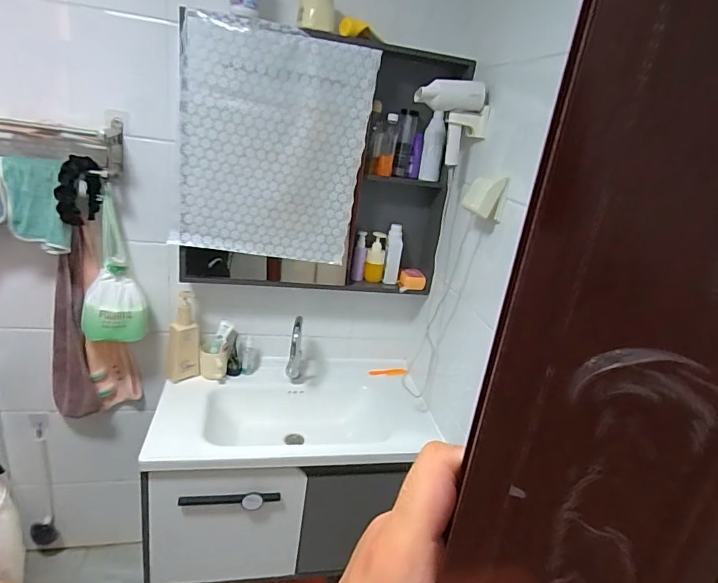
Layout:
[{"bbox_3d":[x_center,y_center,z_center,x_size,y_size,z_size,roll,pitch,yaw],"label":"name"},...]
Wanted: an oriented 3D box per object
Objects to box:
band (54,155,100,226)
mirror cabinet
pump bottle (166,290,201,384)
[{"bbox_3d":[-0.706,-0.248,1.166,0.053,0.174,0.139,14,39,0],"label":"band"},{"bbox_3d":[-0.104,-0.329,1.284,0.740,0.651,0.102,2,21,-15],"label":"mirror cabinet"},{"bbox_3d":[-0.523,0.140,1.367,0.097,0.262,0.050,1,21,-17],"label":"pump bottle"}]

